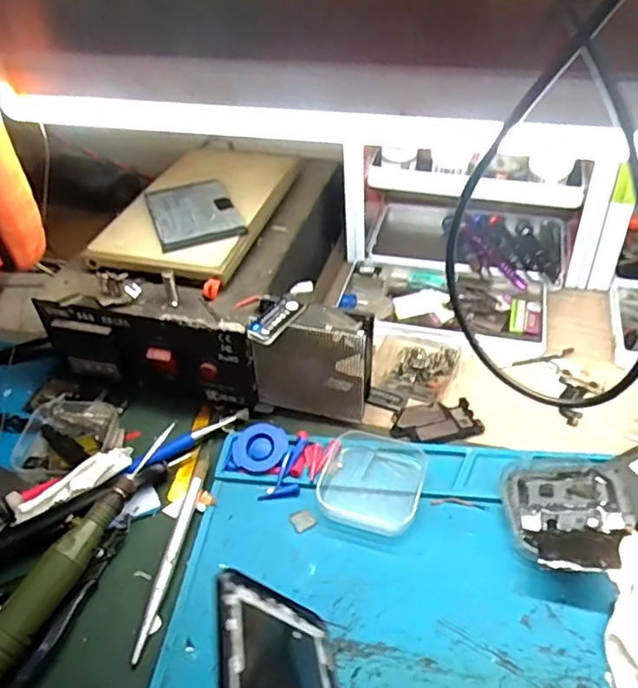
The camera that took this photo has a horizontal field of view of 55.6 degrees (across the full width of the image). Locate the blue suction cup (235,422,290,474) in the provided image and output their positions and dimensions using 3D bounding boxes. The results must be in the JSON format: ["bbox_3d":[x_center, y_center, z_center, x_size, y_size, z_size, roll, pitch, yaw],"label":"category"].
[{"bbox_3d":[-0.040,0.071,0.418,0.036,0.009,0.036,-3,42,2],"label":"blue suction cup"}]

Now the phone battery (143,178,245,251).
[{"bbox_3d":[-0.097,-0.102,0.469,0.064,0.008,0.088,-15,44,-17],"label":"phone battery"}]

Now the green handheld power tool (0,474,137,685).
[{"bbox_3d":[-0.155,0.140,0.342,0.018,0.026,0.159,13,45,19],"label":"green handheld power tool"}]

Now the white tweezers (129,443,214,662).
[{"bbox_3d":[-0.089,0.121,0.380,0.009,0.005,0.146,4,43,9],"label":"white tweezers"}]

